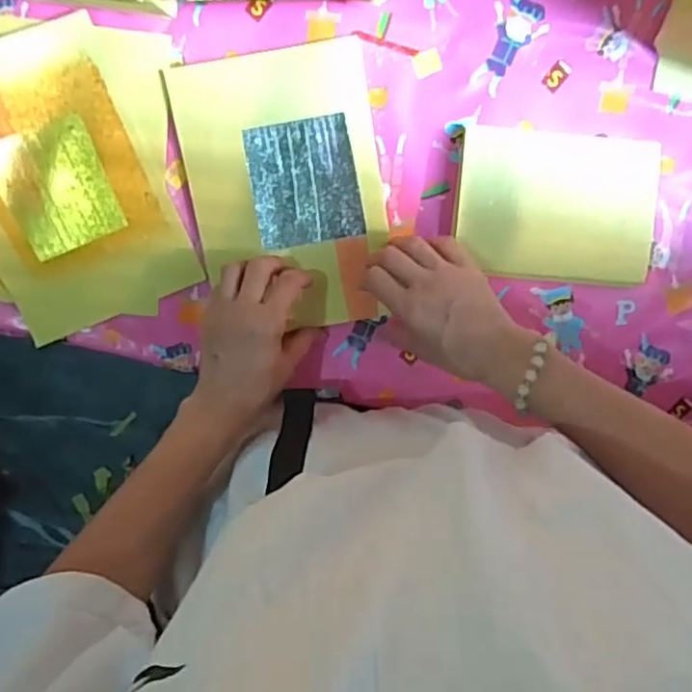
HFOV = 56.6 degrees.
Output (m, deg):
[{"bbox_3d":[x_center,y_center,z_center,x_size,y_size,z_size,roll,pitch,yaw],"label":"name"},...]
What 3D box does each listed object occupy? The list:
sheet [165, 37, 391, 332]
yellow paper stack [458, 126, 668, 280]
[{"bbox_3d":[-0.049,-0.129,0.540,0.159,0.010,0.225,-10,98,0],"label":"sheet"},{"bbox_3d":[0.173,-0.116,0.530,0.160,0.030,0.120,4,102,-2],"label":"yellow paper stack"}]

